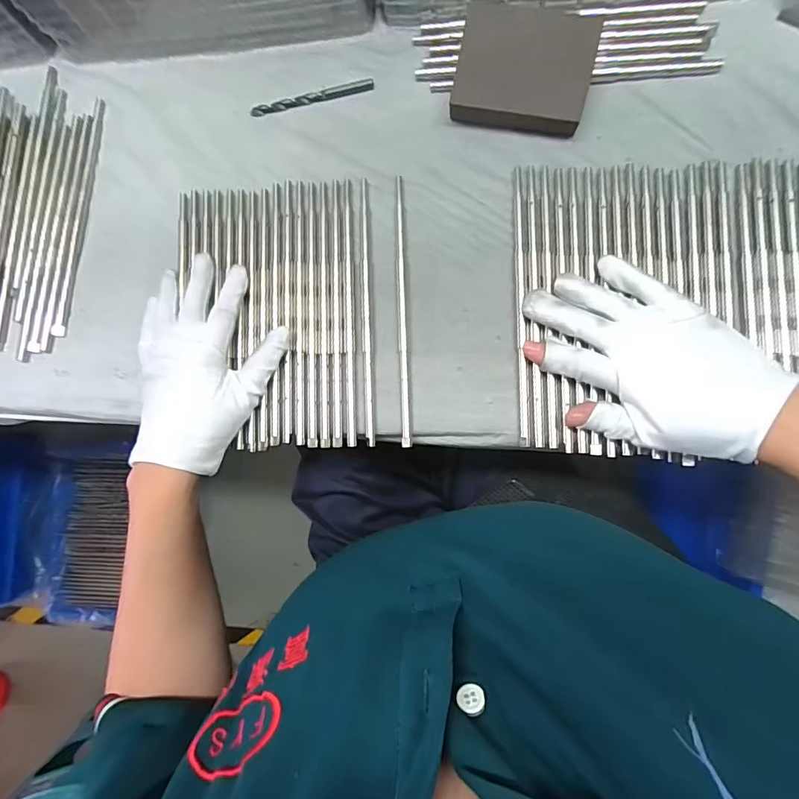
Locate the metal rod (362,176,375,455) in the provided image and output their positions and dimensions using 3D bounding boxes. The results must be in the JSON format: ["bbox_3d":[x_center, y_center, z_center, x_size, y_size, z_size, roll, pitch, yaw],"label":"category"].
[{"bbox_3d":[-0.026,-0.071,0.347,0.008,0.004,0.210,-2,84,7],"label":"metal rod"}]

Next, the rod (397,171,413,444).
[{"bbox_3d":[0.002,-0.070,0.341,0.008,0.004,0.210,-3,84,7],"label":"rod"}]

